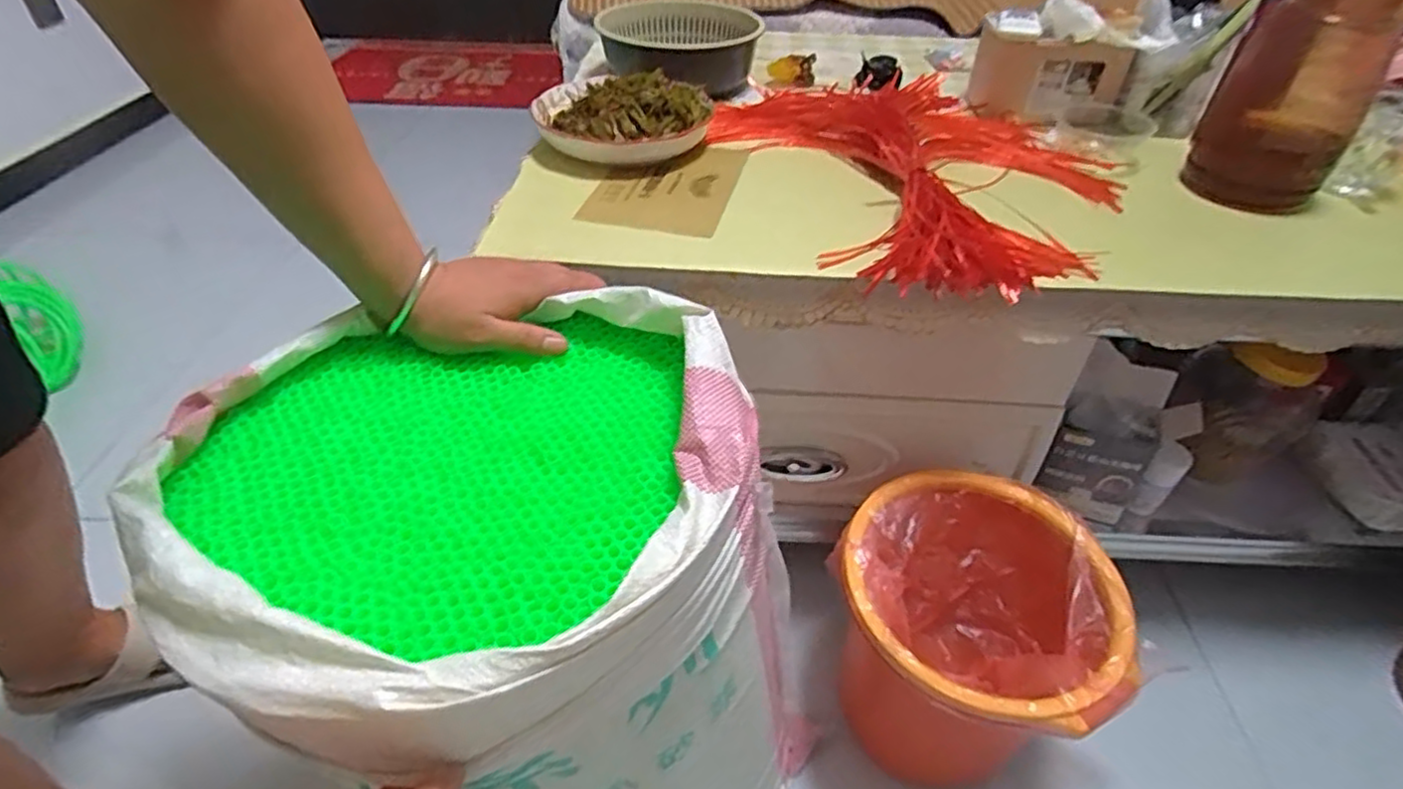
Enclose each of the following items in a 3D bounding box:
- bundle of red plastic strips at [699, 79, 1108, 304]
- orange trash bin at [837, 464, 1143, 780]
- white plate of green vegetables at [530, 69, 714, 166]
[{"bbox_3d":[0.248,-0.271,0.790,0.398,0.046,0.500,-15,45,-17],"label":"bundle of red plastic strips"},{"bbox_3d":[0.263,0.273,0.748,0.251,0.280,0.250,1,42,-1],"label":"orange trash bin"},{"bbox_3d":[-0.092,-0.328,0.821,0.204,0.055,0.188,0,42,-2],"label":"white plate of green vegetables"}]

